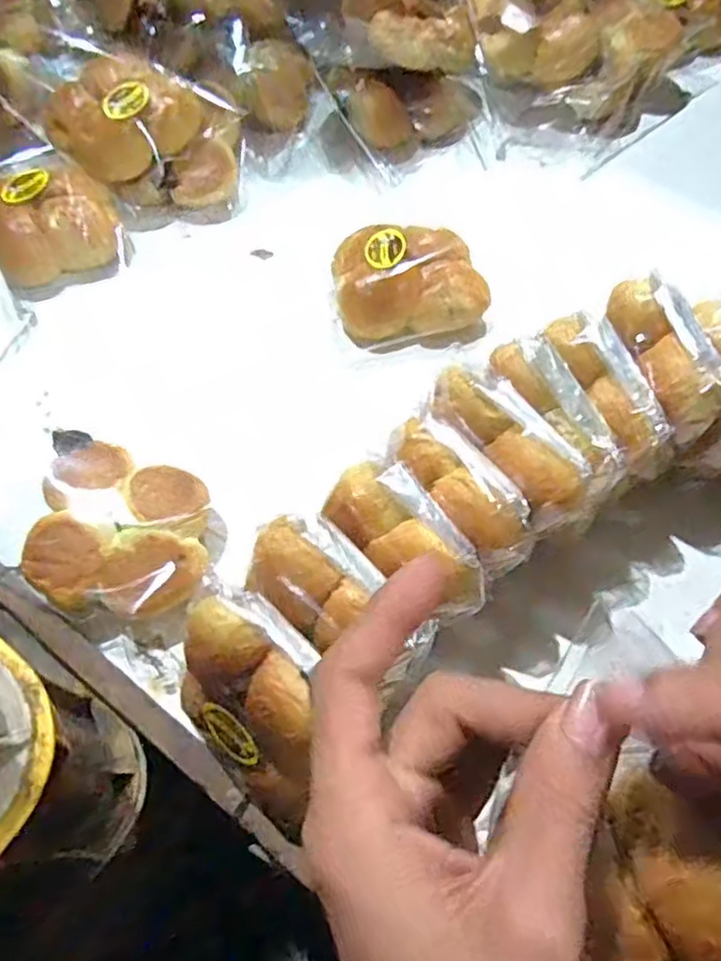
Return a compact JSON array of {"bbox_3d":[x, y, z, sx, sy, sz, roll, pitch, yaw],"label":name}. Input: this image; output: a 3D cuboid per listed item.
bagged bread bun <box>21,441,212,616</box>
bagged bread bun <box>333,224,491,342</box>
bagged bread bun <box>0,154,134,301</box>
[{"bbox_3d":[-0.150,0.031,0.433,0.104,0.049,0.107,-1,62,1],"label":"bagged bread bun"},{"bbox_3d":[0.038,-0.153,0.528,0.111,0.042,0.079,-2,62,1],"label":"bagged bread bun"},{"bbox_3d":[-0.249,-0.205,0.565,0.103,0.047,0.106,-22,64,-9],"label":"bagged bread bun"}]

